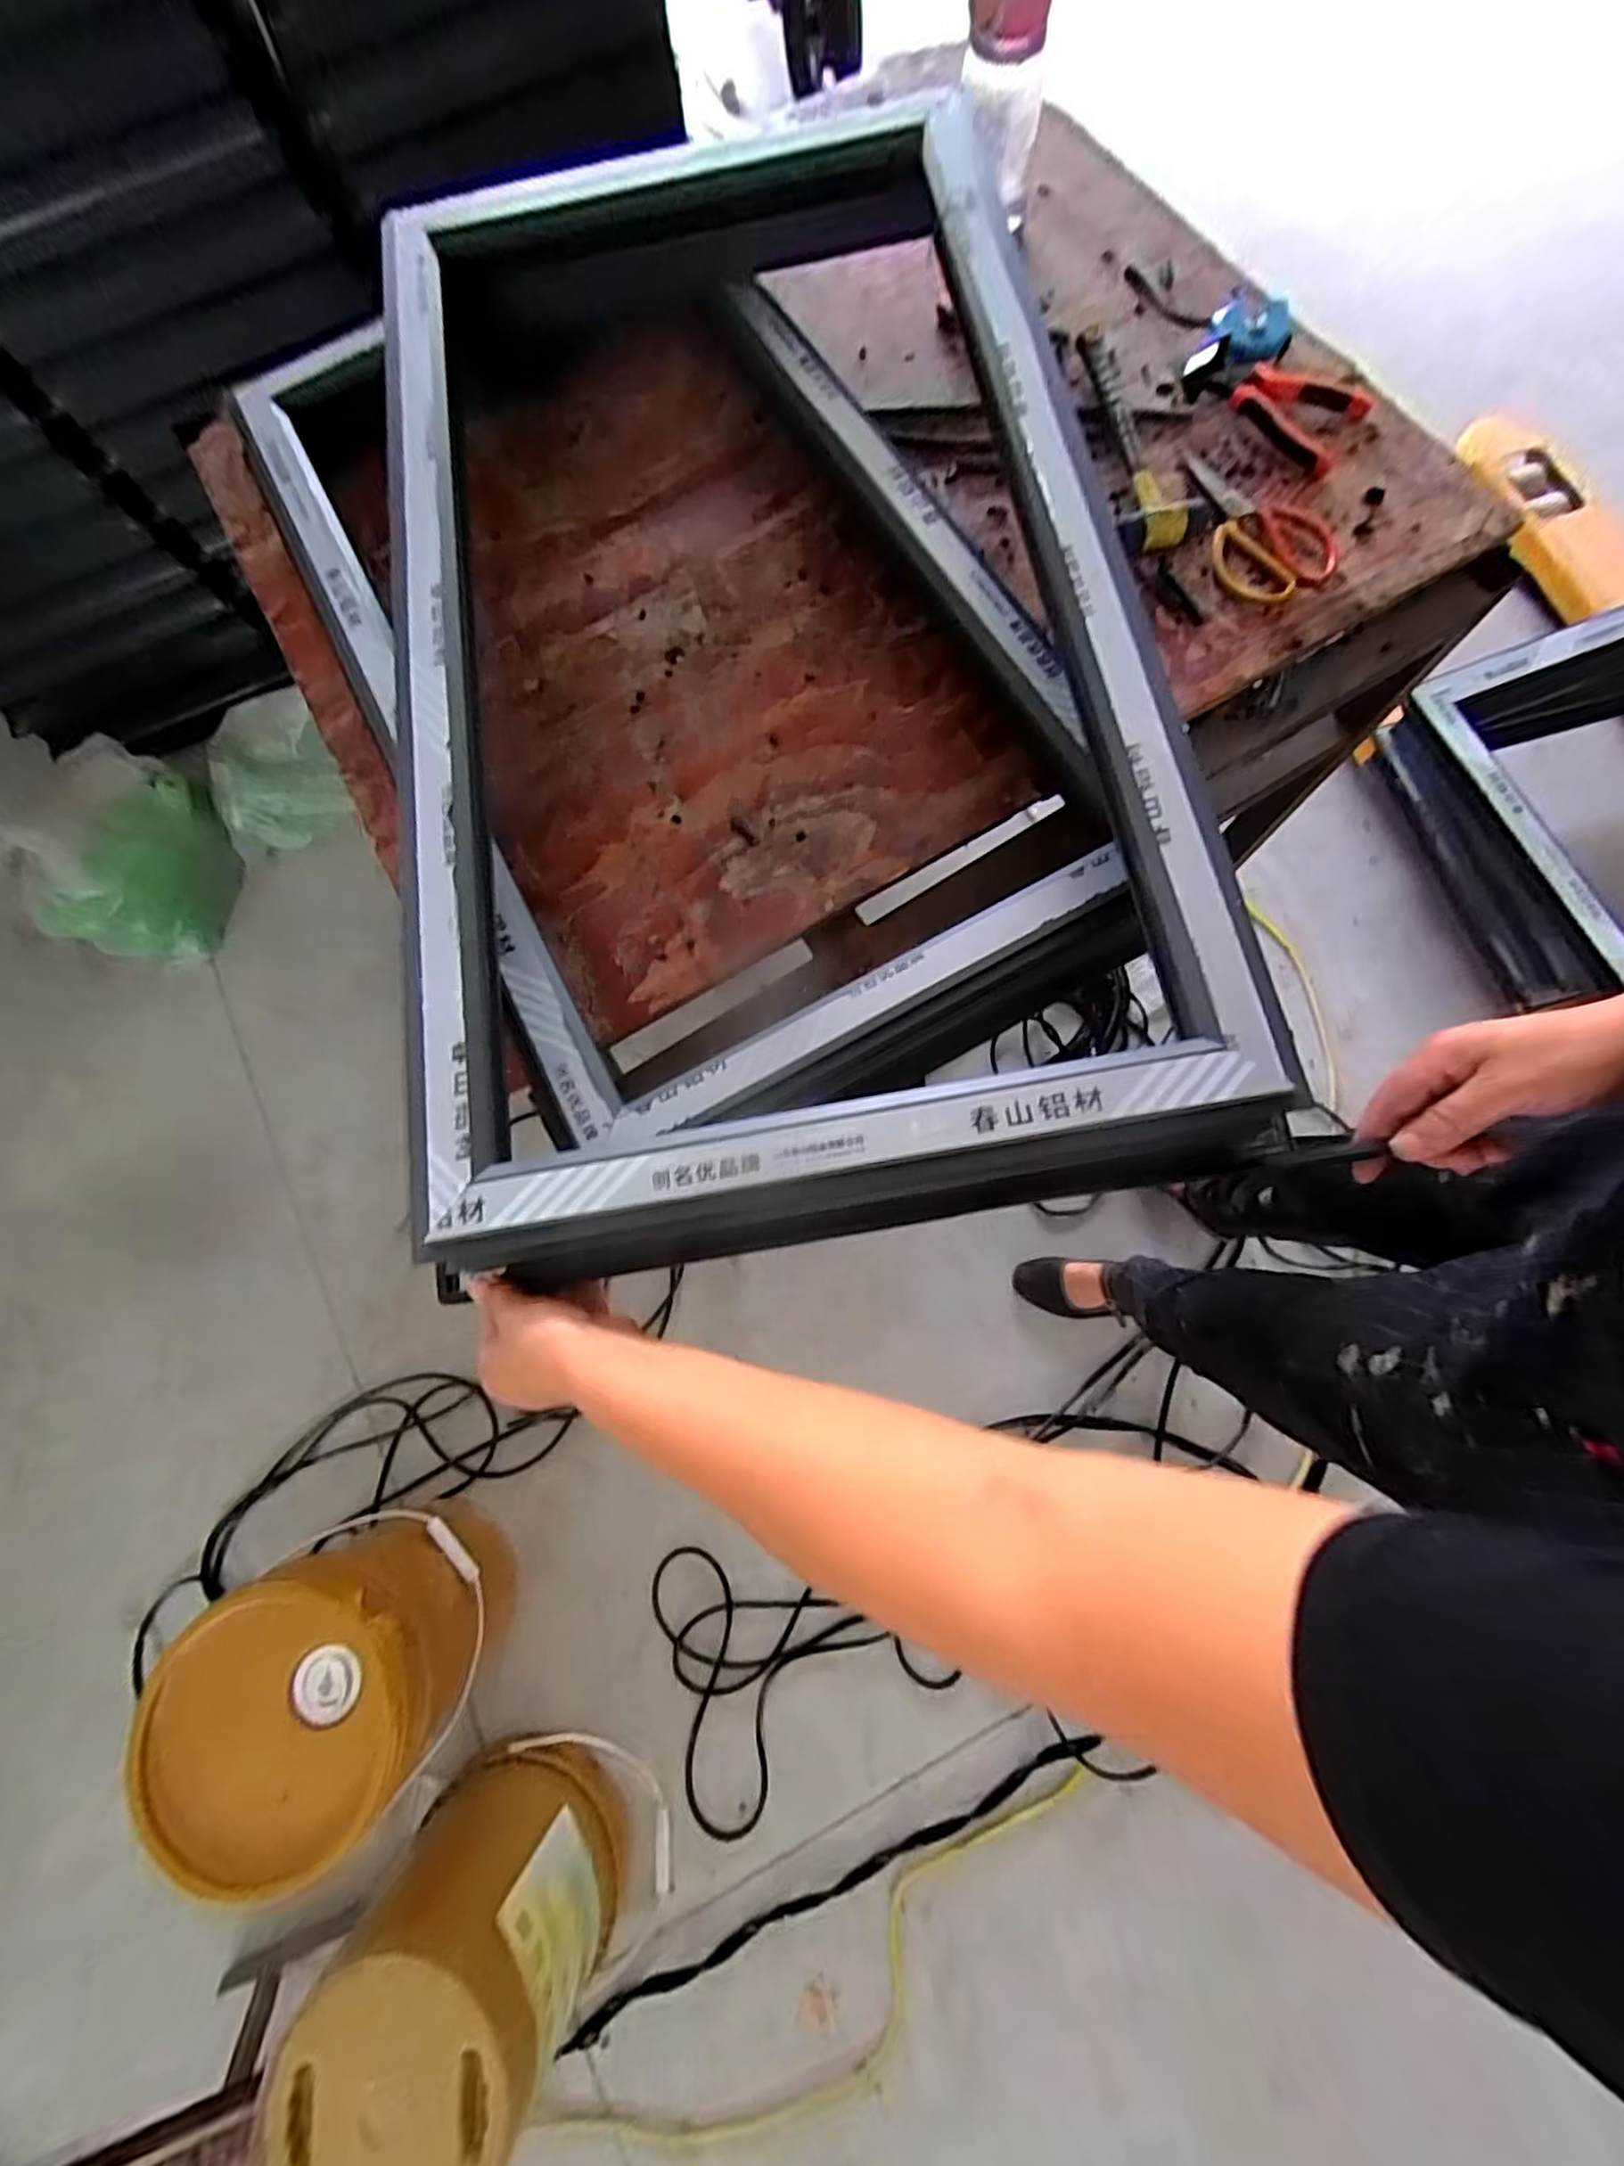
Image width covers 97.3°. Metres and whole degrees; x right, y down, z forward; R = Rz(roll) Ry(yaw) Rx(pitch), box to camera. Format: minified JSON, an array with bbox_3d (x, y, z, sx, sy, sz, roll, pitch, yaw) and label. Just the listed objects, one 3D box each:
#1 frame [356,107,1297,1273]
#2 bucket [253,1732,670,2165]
[{"bbox_3d":[-0.038,-0.326,0.488,0.480,0.057,0.842,-9,77,-1],"label":"frame"},{"bbox_3d":[-0.417,1.118,0.897,0.314,0.390,0.327,0,78,1],"label":"bucket"}]

